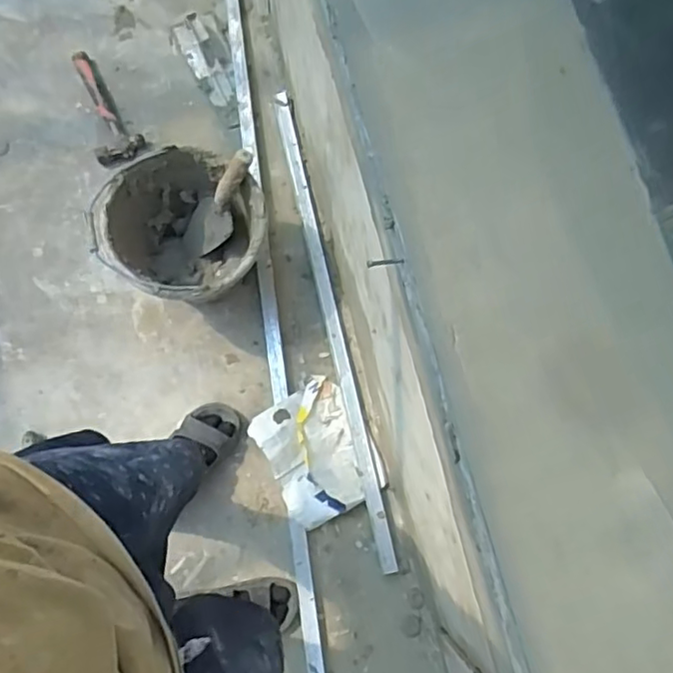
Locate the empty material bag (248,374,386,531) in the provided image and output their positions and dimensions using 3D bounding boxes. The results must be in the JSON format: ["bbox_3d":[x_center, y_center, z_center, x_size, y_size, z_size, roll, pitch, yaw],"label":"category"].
[{"bbox_3d":[-0.039,0.217,1.185,0.193,0.035,0.255,-26,79,-6],"label":"empty material bag"}]

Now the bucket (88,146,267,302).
[{"bbox_3d":[-0.283,-0.187,1.181,0.288,0.190,0.266,0,77,0],"label":"bucket"}]

